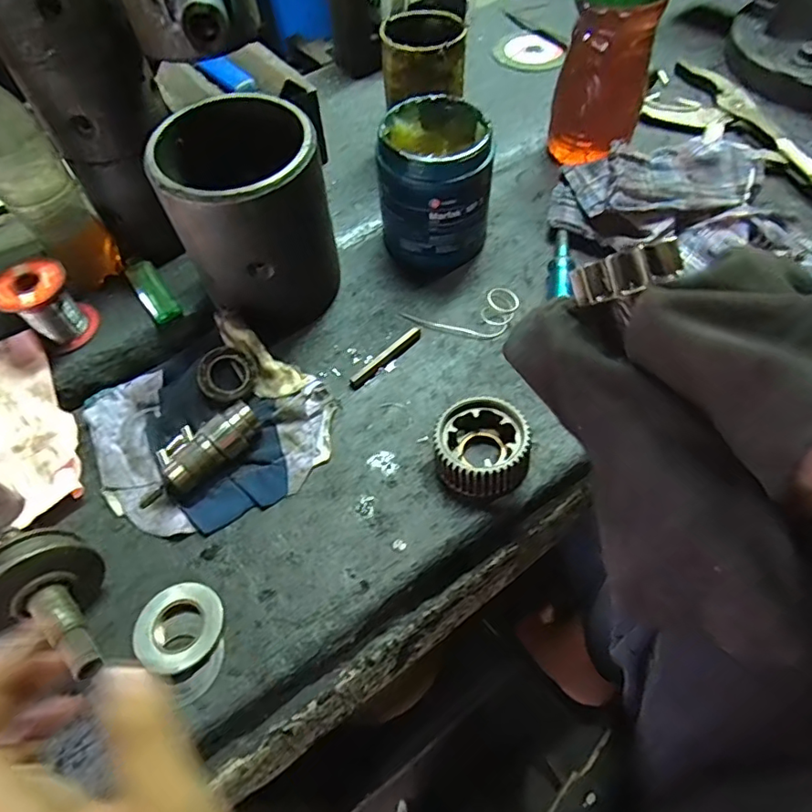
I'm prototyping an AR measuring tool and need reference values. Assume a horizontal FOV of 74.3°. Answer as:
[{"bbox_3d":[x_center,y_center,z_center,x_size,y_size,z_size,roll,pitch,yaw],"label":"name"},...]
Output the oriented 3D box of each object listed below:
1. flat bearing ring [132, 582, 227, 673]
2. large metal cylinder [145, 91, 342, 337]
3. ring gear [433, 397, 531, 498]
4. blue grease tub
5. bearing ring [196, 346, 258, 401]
[{"bbox_3d":[-0.134,0.130,0.318,0.048,0.009,0.047,-2,56,3],"label":"flat bearing ring"},{"bbox_3d":[-0.108,-0.134,0.401,0.107,0.131,0.102,-17,57,-7],"label":"large metal cylinder"},{"bbox_3d":[0.051,0.029,0.355,0.060,0.035,0.059,-3,56,2],"label":"ring gear"},{"bbox_3d":[0.026,-0.181,0.444,0.089,0.101,0.086,-2,56,3],"label":"blue grease tub"},{"bbox_3d":[-0.129,-0.024,0.388,0.042,0.009,0.039,4,72,-11],"label":"bearing ring"}]

